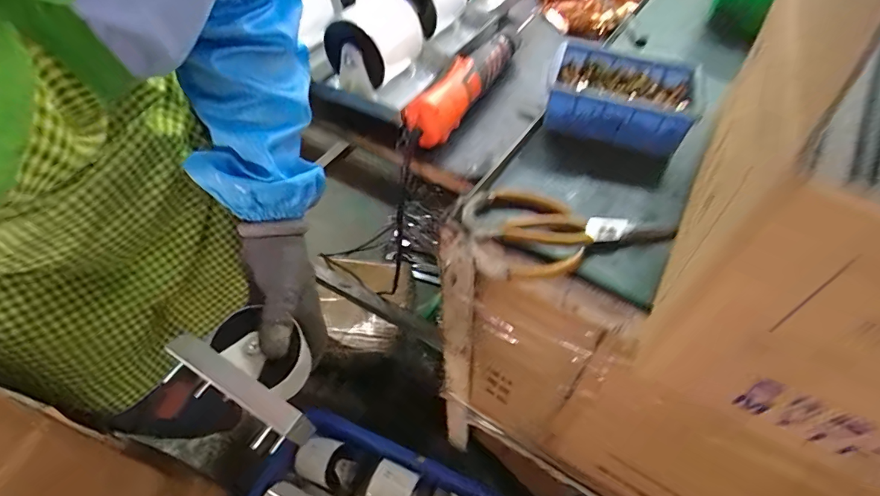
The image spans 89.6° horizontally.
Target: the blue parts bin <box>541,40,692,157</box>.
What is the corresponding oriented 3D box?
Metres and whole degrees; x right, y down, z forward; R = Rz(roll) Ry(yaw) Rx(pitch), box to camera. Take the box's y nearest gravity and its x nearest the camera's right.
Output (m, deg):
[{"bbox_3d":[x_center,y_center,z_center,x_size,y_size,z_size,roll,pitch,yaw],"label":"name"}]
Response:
[{"bbox_3d":[0.177,-0.148,0.445,0.130,0.053,0.104,22,54,15],"label":"blue parts bin"}]

